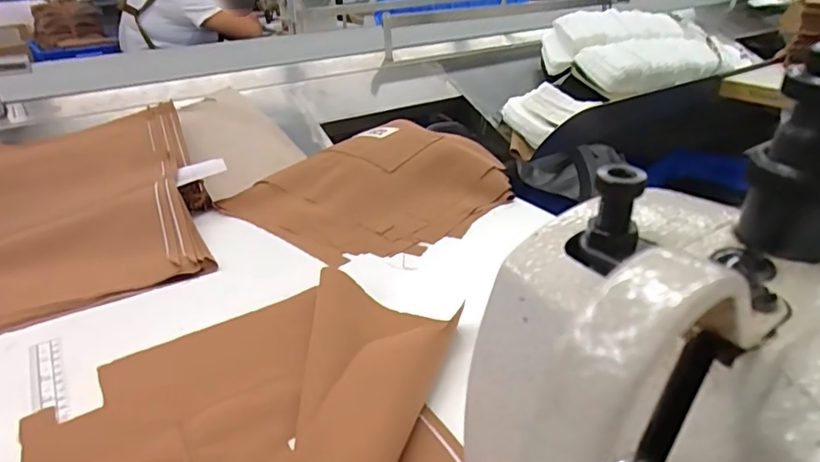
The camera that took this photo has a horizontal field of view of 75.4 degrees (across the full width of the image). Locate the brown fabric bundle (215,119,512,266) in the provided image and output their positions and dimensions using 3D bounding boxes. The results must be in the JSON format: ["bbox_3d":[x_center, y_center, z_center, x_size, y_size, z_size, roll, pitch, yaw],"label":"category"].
[{"bbox_3d":[-0.058,-0.054,0.641,0.275,0.048,0.255,-22,34,-32],"label":"brown fabric bundle"}]

